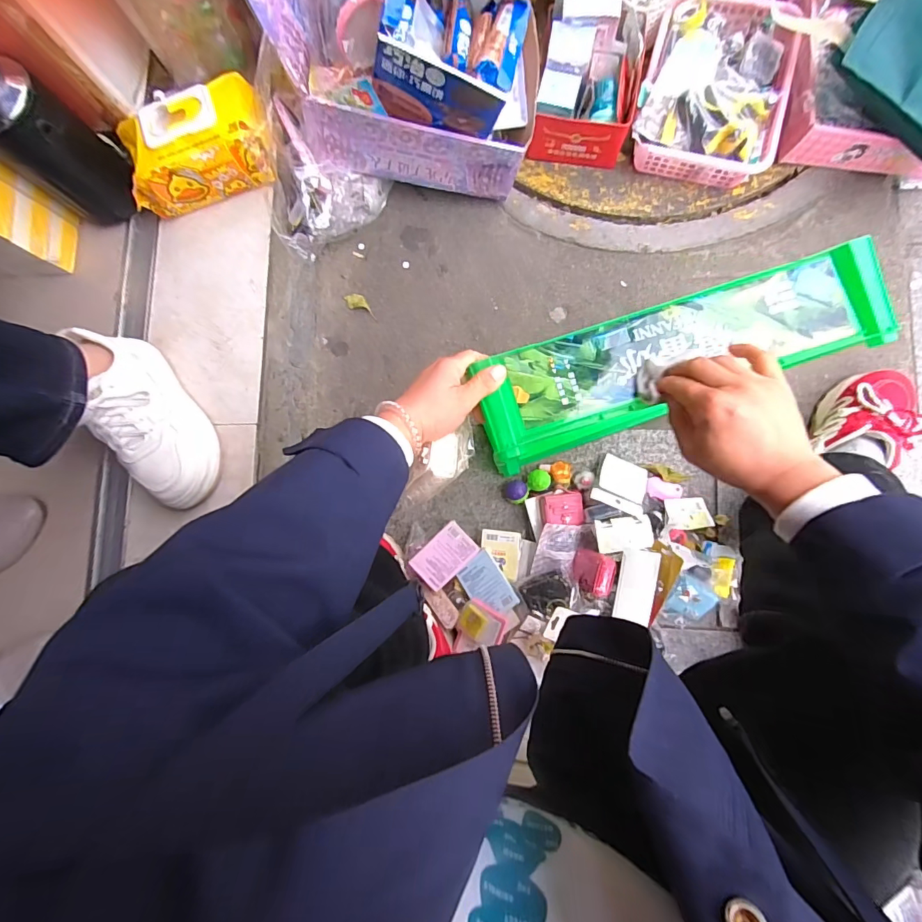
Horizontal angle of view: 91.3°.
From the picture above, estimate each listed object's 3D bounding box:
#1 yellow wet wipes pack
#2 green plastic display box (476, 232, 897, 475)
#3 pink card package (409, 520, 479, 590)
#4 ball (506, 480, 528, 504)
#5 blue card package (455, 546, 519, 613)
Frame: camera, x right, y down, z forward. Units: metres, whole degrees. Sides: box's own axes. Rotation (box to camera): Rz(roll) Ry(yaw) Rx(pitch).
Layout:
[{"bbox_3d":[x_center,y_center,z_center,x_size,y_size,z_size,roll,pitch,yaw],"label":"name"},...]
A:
[{"bbox_3d":[-0.349,-0.423,0.604,0.209,0.085,0.113,-12,82,4],"label":"yellow wet wipes pack"},{"bbox_3d":[0.203,-0.104,0.431,0.380,0.019,0.107,-20,82,3],"label":"green plastic display box"},{"bbox_3d":[-0.024,0.141,0.667,0.091,0.007,0.060,-43,81,-1],"label":"pink card package"},{"bbox_3d":[0.086,0.048,0.695,0.033,0.030,0.037,3,84,6],"label":"ball"},{"bbox_3d":[0.037,0.183,0.658,0.059,0.011,0.089,-42,69,11],"label":"blue card package"}]

